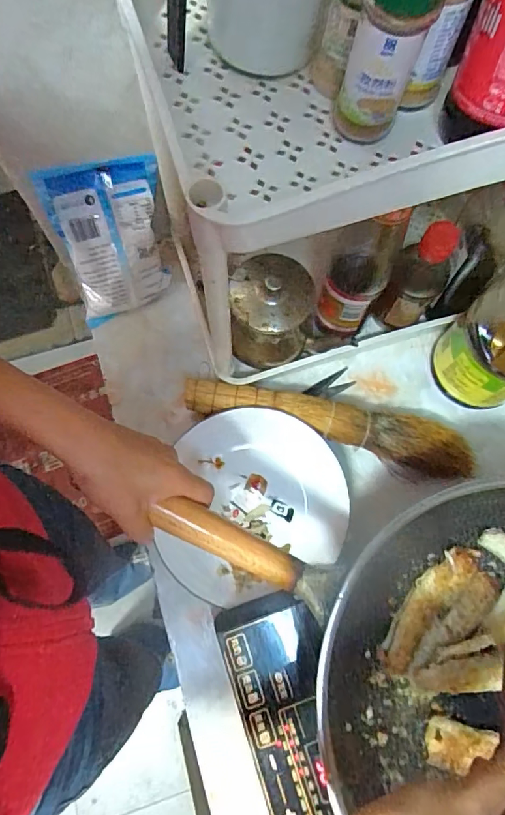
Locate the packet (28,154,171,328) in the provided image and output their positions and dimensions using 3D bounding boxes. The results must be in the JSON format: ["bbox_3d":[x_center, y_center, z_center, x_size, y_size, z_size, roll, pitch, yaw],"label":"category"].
[{"bbox_3d":[-0.147,-0.175,0.513,0.112,0.161,0.026,-17,38,-9],"label":"packet"}]

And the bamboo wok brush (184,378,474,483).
[{"bbox_3d":[0.078,0.015,0.498,0.295,0.034,0.055,16,74,3],"label":"bamboo wok brush"}]

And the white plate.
[{"bbox_3d":[0.001,0.096,0.474,0.185,0.043,0.179,0,74,-2],"label":"white plate"}]

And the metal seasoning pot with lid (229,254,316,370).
[{"bbox_3d":[0.017,-0.096,0.480,0.077,0.087,0.085,-1,74,-2],"label":"metal seasoning pot with lid"}]

